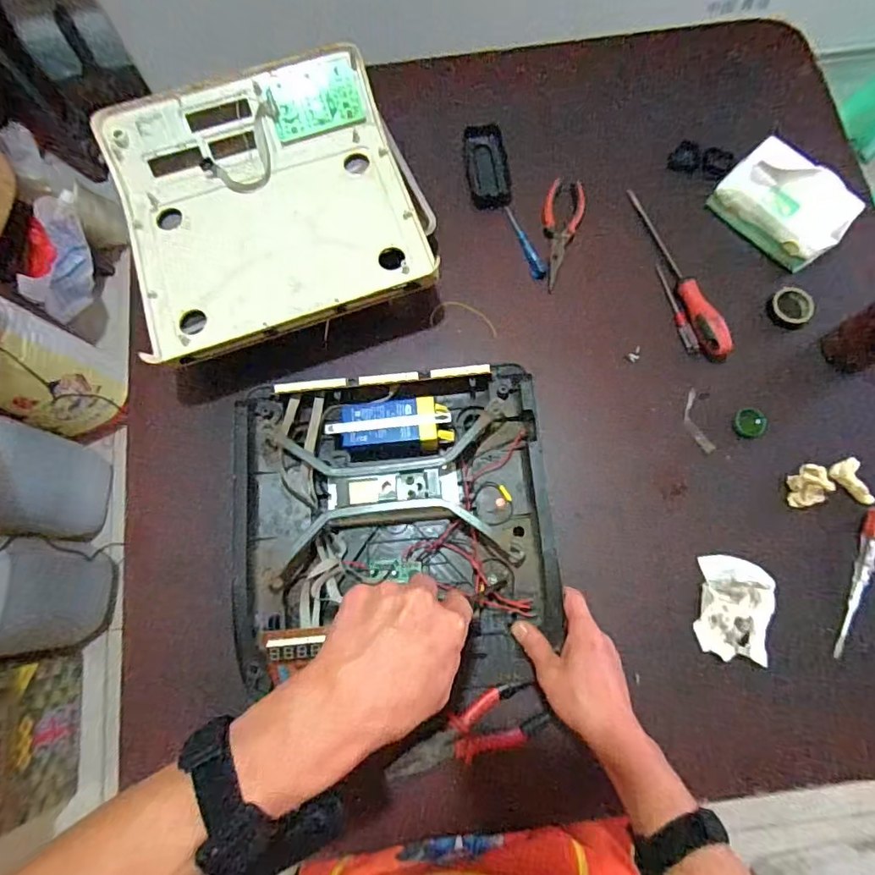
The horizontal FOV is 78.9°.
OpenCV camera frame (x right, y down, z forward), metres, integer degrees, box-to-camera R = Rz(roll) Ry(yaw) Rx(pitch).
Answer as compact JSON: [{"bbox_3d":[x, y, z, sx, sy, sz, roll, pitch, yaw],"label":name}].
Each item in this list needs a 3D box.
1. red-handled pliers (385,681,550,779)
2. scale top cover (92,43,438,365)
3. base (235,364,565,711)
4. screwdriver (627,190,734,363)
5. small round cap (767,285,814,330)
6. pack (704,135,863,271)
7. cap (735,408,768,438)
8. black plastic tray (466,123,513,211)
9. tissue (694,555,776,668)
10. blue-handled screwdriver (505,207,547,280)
[{"bbox_3d":[0.027,0.289,0.524,0.159,0.013,0.053,-17,76,-4],"label":"red-handled pliers"},{"bbox_3d":[-0.203,-0.283,0.636,0.348,0.059,0.363,-19,76,-4],"label":"scale top cover"},{"bbox_3d":[-0.044,0.090,0.557,0.317,0.051,0.323,-5,75,-1],"label":"base"},{"bbox_3d":[0.300,-0.210,0.655,0.033,0.025,0.250,-15,76,-3],"label":"screwdriver"},{"bbox_3d":[0.427,-0.155,0.642,0.049,0.015,0.050,0,75,1],"label":"small round cap"},{"bbox_3d":[0.425,-0.287,0.647,0.096,0.071,0.148,-42,79,-10],"label":"pack"},{"bbox_3d":[0.362,-0.017,0.610,0.036,0.011,0.033,0,75,1],"label":"cap"},{"bbox_3d":[0.069,-0.361,0.712,0.054,0.031,0.109,-7,75,-1],"label":"black plastic tray"},{"bbox_3d":[0.311,0.177,0.554,0.064,0.027,0.100,12,76,4],"label":"tissue"},{"bbox_3d":[0.110,-0.253,0.685,0.018,0.017,0.118,-20,76,-4],"label":"blue-handled screwdriver"}]

